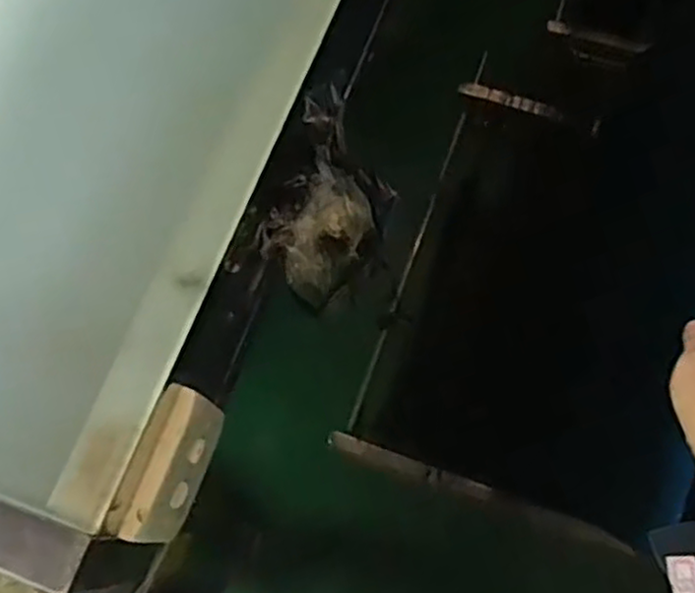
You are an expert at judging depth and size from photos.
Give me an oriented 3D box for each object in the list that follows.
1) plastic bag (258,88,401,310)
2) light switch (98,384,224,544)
[{"bbox_3d":[-0.012,-0.057,0.472,0.069,0.066,0.102,20,74,6],"label":"plastic bag"},{"bbox_3d":[-0.103,0.102,0.442,0.028,0.077,0.087,22,75,7],"label":"light switch"}]

